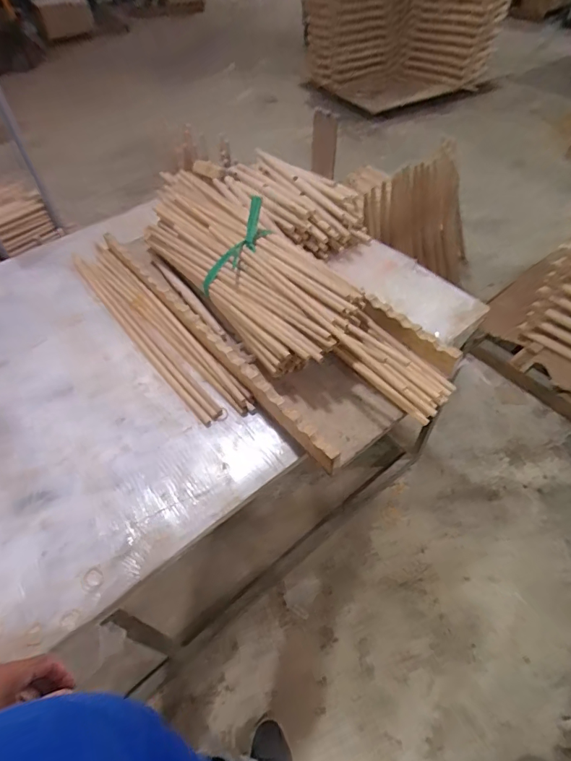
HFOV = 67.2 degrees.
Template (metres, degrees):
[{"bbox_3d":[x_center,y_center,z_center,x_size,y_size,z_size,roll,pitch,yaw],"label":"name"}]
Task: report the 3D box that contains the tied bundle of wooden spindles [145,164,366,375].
[{"bbox_3d":[-0.096,-0.265,0.971,0.236,0.092,0.646,-42,65,-3],"label":"tied bundle of wooden spindles"}]

